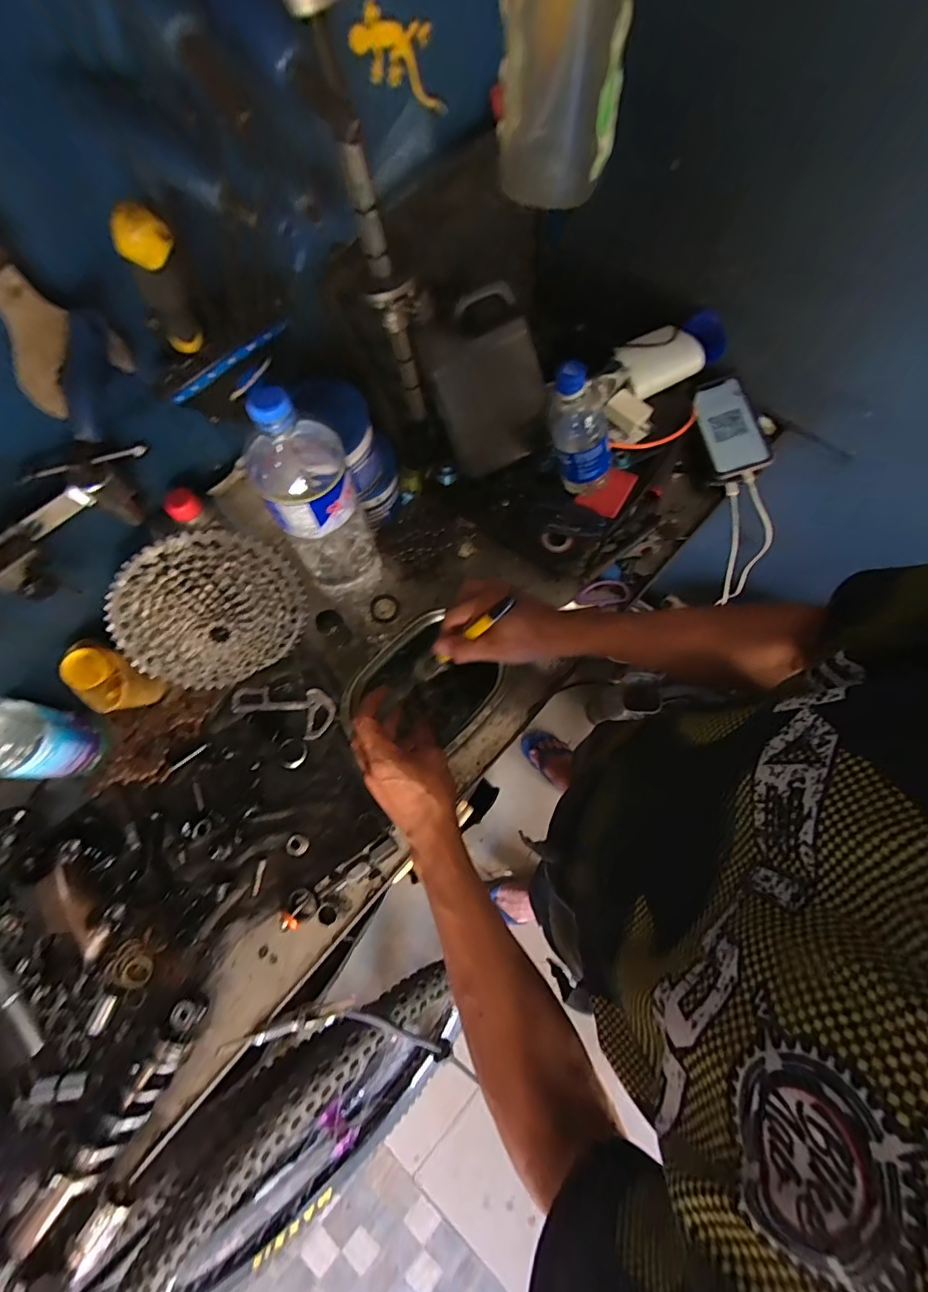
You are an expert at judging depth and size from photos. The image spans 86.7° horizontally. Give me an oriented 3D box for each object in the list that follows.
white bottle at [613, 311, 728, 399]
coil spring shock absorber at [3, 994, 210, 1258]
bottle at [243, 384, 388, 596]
[{"bbox_3d":[0.283,-0.399,0.670,0.155,0.068,0.067,-26,74,-8],"label":"white bottle"},{"bbox_3d":[-0.325,0.444,0.469,0.047,0.052,0.208,31,75,10],"label":"coil spring shock absorber"},{"bbox_3d":[-0.154,-0.146,0.525,0.090,0.303,0.096,-21,73,-6],"label":"bottle"}]

